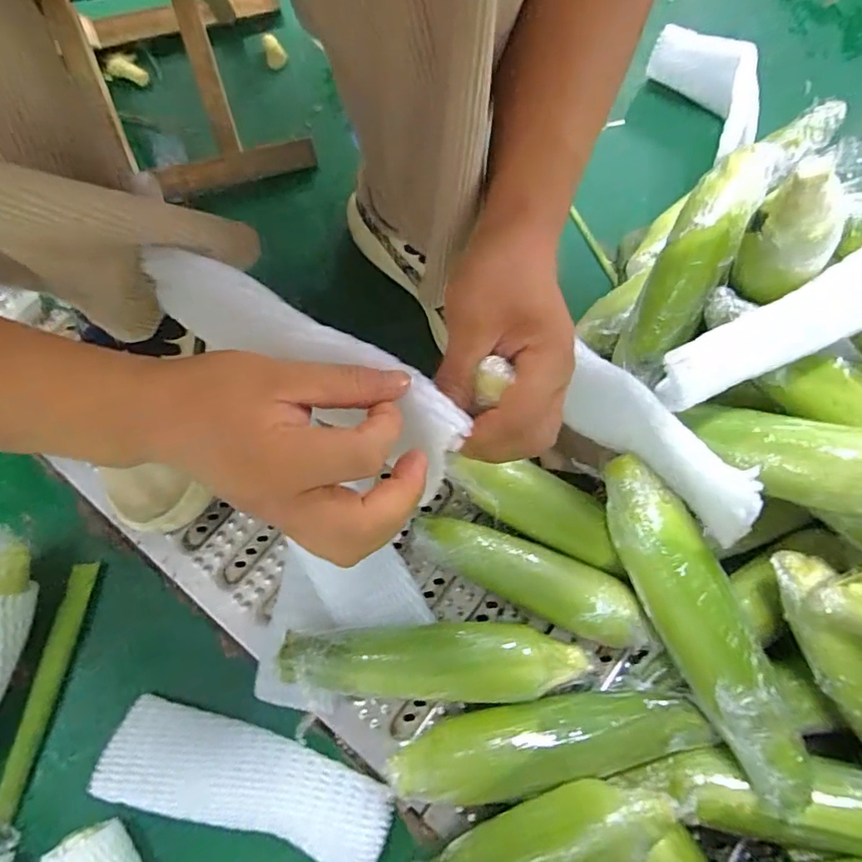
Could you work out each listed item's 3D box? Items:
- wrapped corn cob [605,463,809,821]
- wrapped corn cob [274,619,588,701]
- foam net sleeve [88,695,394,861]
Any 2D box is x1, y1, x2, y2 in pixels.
[{"bbox_3d":[0.186,0.131,0.384,0.051,0.067,0.234,-21,76,-4],"label":"wrapped corn cob"},{"bbox_3d":[0.004,0.174,0.411,0.230,0.060,0.054,0,75,1],"label":"wrapped corn cob"},{"bbox_3d":[-0.138,0.267,0.403,0.213,0.031,0.066,17,76,5],"label":"foam net sleeve"}]

